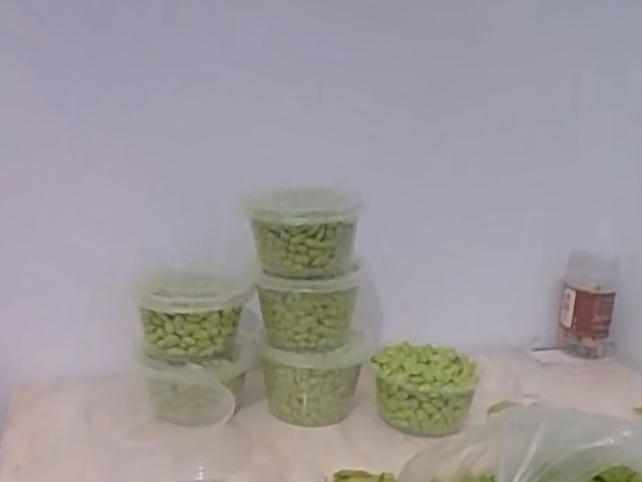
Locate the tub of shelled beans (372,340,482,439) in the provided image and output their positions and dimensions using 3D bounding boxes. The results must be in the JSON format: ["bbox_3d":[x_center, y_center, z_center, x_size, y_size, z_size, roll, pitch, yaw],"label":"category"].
[{"bbox_3d":[0.100,0.148,0.666,0.094,0.068,0.077,7,13,9],"label":"tub of shelled beans"}]

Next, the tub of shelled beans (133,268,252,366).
[{"bbox_3d":[-0.119,0.066,0.645,0.095,0.077,0.104,3,13,-11],"label":"tub of shelled beans"}]

